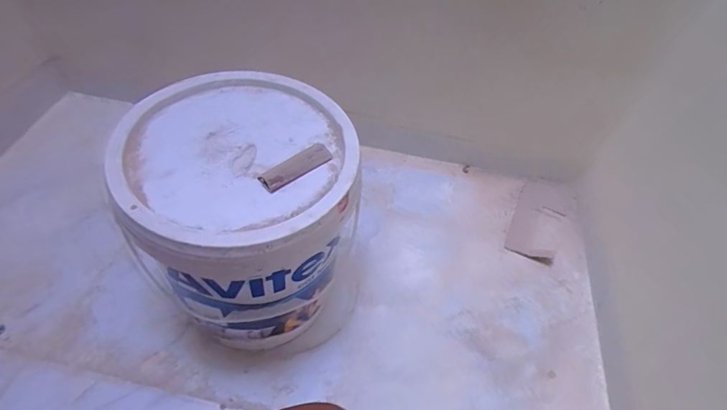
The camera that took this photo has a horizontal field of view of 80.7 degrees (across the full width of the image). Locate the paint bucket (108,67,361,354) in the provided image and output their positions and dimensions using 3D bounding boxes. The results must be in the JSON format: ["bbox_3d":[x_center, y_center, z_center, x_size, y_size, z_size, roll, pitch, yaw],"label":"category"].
[{"bbox_3d":[-0.160,0.038,0.665,0.276,0.360,0.283,2,50,-3],"label":"paint bucket"}]

